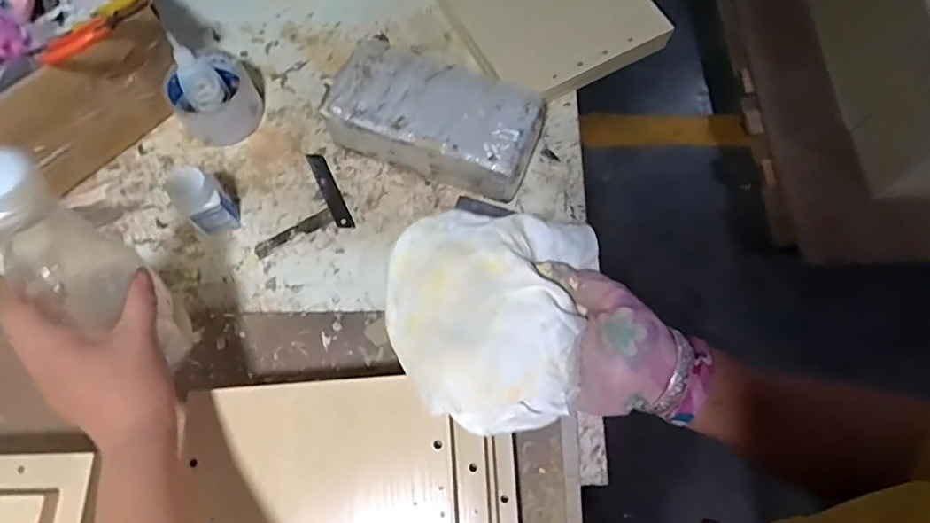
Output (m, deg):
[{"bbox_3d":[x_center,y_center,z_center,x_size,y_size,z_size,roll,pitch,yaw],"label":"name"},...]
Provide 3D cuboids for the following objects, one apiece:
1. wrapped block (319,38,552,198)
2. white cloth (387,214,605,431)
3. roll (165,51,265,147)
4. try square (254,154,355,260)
[{"bbox_3d":[-0.030,-0.140,0.550,0.204,0.071,0.108,20,72,6],"label":"wrapped block"},{"bbox_3d":[0.012,0.028,0.362,0.132,0.045,0.148,16,71,5],"label":"white cloth"},{"bbox_3d":[-0.256,-0.164,0.571,0.080,0.051,0.084,0,71,0],"label":"roll"},{"bbox_3d":[-0.175,-0.062,0.557,0.097,0.004,0.092,-19,72,-7],"label":"try square"}]

